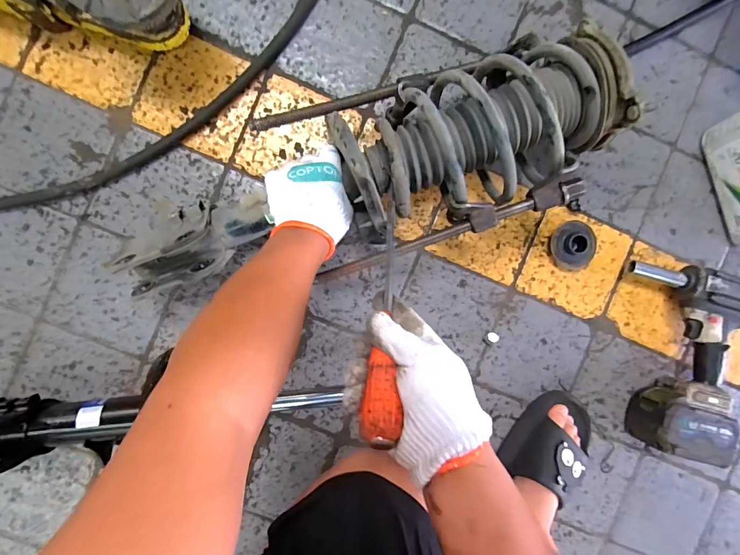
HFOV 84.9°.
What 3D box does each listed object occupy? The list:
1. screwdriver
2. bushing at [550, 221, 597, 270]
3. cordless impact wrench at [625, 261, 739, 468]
[{"bbox_3d":[0.019,0.014,0.394,0.027,0.024,0.287,13,46,-7],"label":"screwdriver"},{"bbox_3d":[0.314,-0.048,0.617,0.069,0.030,0.074,0,91,-3],"label":"bushing"},{"bbox_3d":[0.475,0.123,0.611,0.183,0.086,0.276,7,90,-5],"label":"cordless impact wrench"}]

